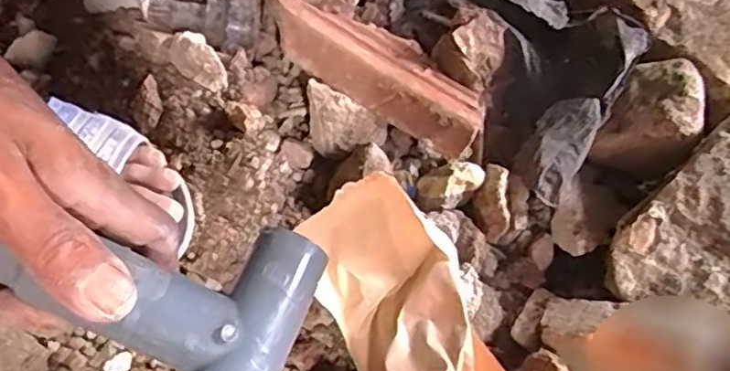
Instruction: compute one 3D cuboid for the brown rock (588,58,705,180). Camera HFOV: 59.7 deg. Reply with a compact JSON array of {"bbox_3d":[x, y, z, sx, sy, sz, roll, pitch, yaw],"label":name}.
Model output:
[{"bbox_3d":[0.226,-0.052,0.505,0.064,0.073,0.074,21,59,14],"label":"brown rock"}]

